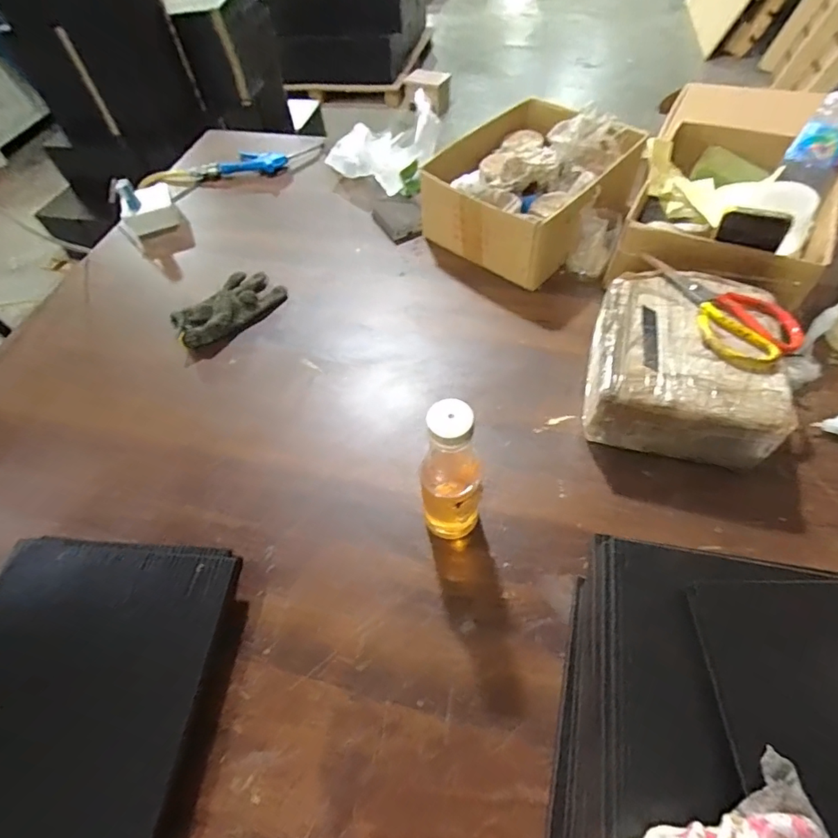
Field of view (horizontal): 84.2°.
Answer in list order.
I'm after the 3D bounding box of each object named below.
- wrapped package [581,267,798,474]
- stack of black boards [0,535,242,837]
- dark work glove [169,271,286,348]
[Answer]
[{"bbox_3d":[0.330,-0.066,0.593,0.210,0.113,0.230,13,58,13],"label":"wrapped package"},{"bbox_3d":[-0.340,0.271,0.458,0.264,0.049,0.287,2,57,7],"label":"stack of black boards"},{"bbox_3d":[-0.313,-0.184,0.766,0.096,0.042,0.186,37,65,25],"label":"dark work glove"}]

